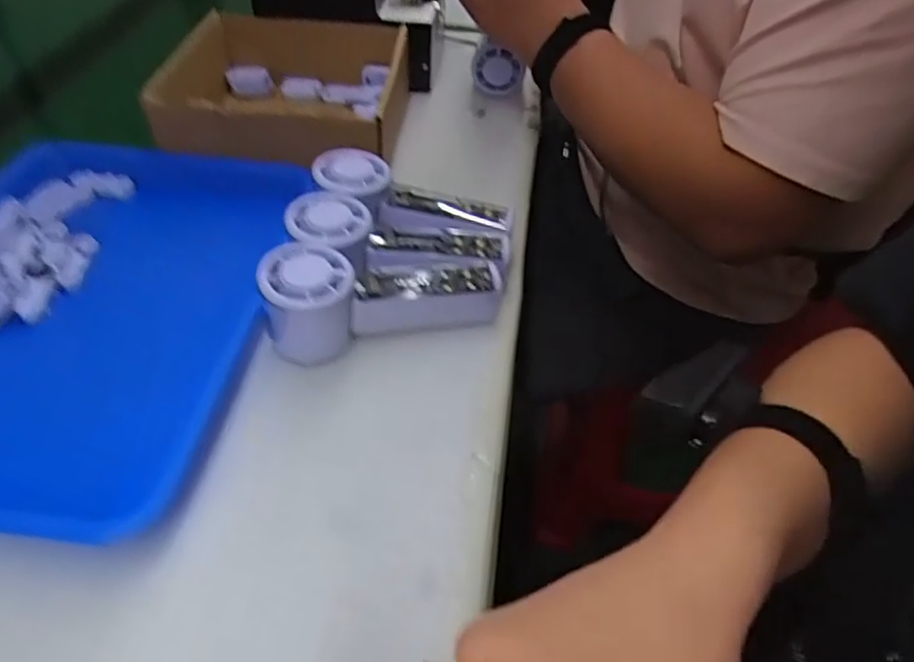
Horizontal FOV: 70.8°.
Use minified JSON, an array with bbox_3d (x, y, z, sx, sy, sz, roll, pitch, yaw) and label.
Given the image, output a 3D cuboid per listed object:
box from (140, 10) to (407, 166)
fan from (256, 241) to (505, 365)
[{"bbox_3d":[-0.158,-0.226,0.623,0.202,0.083,0.217,4,47,1],"label":"box"},{"bbox_3d":[-0.048,-0.027,0.433,0.155,0.058,0.054,-11,48,-13],"label":"fan"}]

